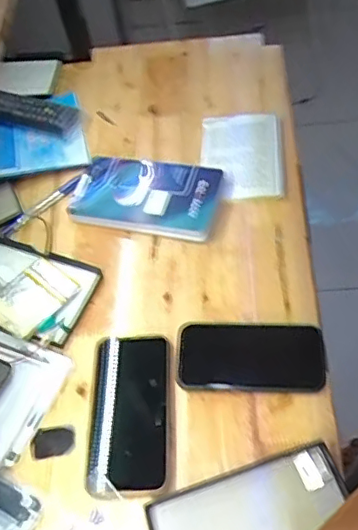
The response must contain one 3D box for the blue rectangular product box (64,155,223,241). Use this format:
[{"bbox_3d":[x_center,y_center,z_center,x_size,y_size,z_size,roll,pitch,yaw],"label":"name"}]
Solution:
[{"bbox_3d":[-0.041,-0.089,0.712,0.181,0.025,0.103,11,57,13],"label":"blue rectangular product box"}]

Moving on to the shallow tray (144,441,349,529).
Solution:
[{"bbox_3d":[0.065,0.227,0.501,0.173,0.009,0.098,-18,56,-7],"label":"shallow tray"}]

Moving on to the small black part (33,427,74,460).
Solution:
[{"bbox_3d":[-0.125,0.176,0.570,0.040,0.005,0.028,-8,55,0],"label":"small black part"}]

